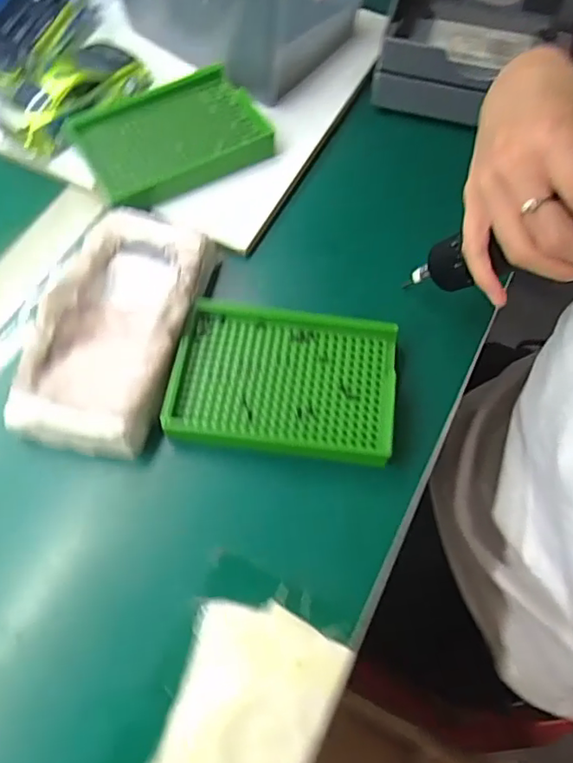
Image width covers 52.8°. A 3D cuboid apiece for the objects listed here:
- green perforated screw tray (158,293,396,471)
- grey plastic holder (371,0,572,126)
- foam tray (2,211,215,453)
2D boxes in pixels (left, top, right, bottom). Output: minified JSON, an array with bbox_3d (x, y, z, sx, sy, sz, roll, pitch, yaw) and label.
[{"bbox_3d":[-0.002,-0.001,0.365,0.137,0.014,0.095,8,65,2],"label":"green perforated screw tray"},{"bbox_3d":[0.157,-0.269,0.470,0.156,0.058,0.102,14,67,3],"label":"grey plastic holder"},{"bbox_3d":[-0.108,-0.040,0.371,0.088,0.021,0.170,14,67,3],"label":"foam tray"}]

